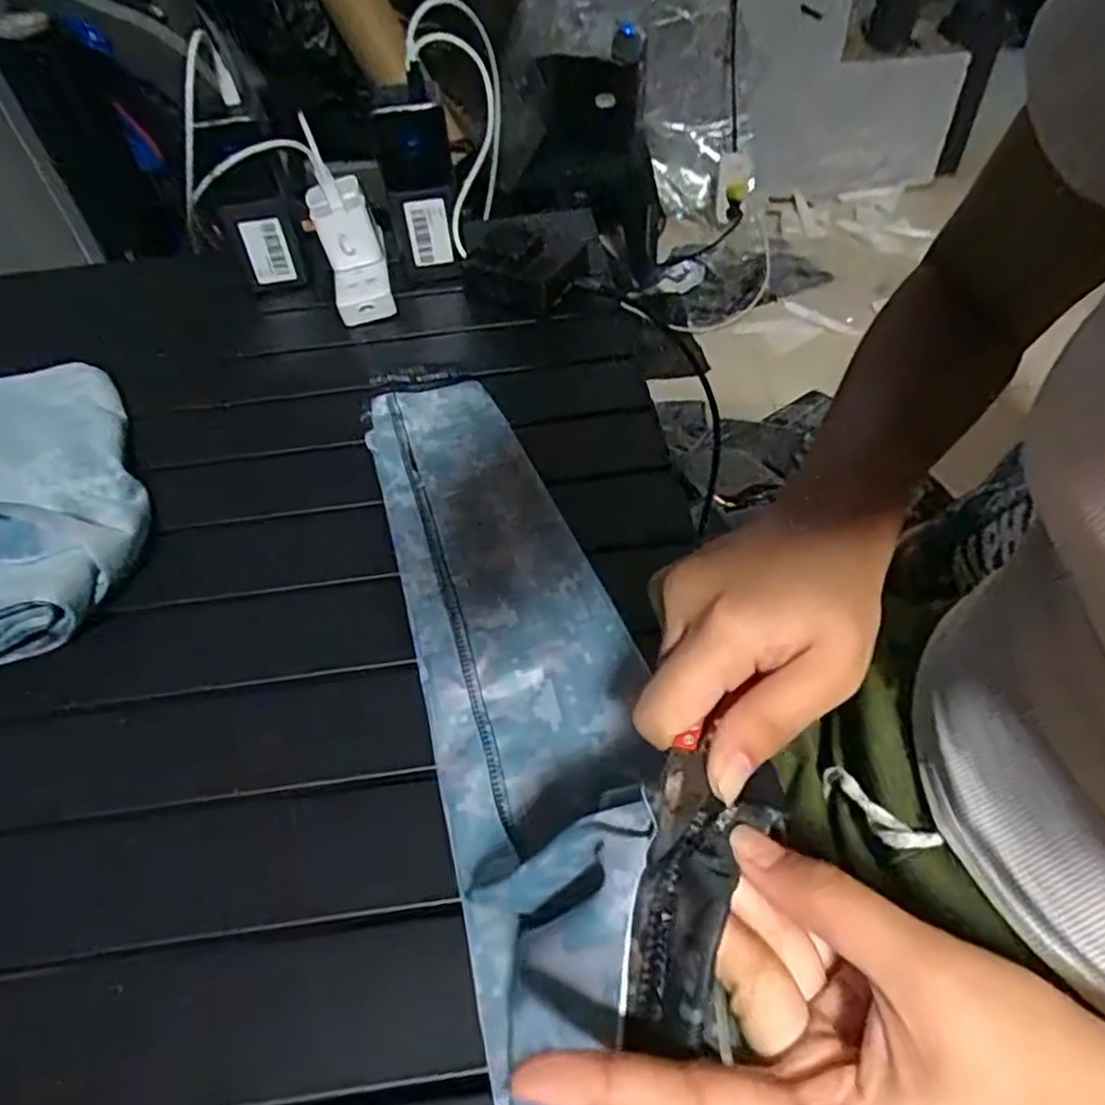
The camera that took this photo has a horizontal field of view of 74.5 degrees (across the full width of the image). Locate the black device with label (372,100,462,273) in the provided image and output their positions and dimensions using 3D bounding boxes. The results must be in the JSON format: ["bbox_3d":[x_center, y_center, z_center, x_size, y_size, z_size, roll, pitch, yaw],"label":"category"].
[{"bbox_3d":[-0.097,-0.263,0.540,0.048,0.119,0.025,-15,51,-8],"label":"black device with label"}]

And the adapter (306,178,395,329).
[{"bbox_3d":[-0.153,-0.230,0.561,0.045,0.030,0.104,-17,94,-13],"label":"adapter"}]

